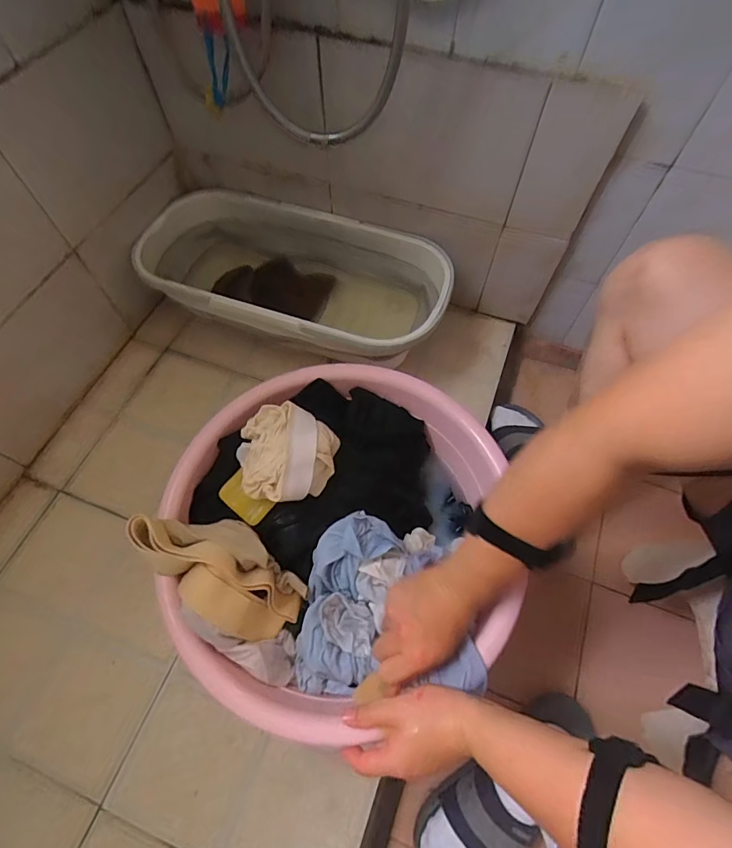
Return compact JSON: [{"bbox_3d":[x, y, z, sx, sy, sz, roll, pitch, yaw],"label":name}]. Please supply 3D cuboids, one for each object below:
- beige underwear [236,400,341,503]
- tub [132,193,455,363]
[{"bbox_3d":[-0.095,0.037,0.507,0.109,0.066,0.111,0,63,0],"label":"beige underwear"},{"bbox_3d":[-0.116,-0.238,0.775,0.500,0.159,0.243,15,64,8],"label":"tub"}]

